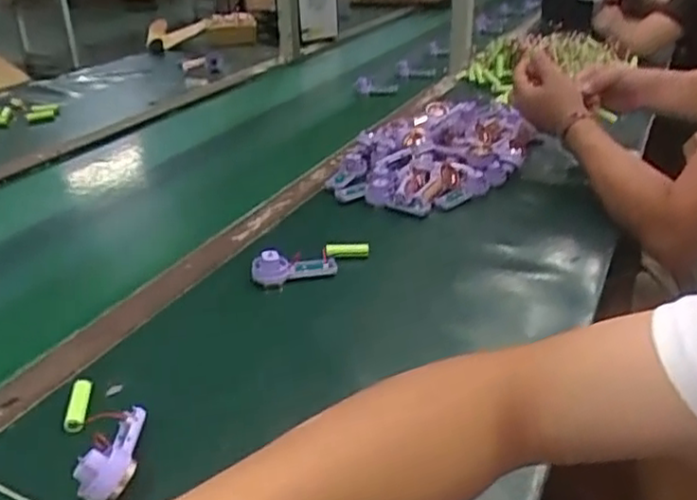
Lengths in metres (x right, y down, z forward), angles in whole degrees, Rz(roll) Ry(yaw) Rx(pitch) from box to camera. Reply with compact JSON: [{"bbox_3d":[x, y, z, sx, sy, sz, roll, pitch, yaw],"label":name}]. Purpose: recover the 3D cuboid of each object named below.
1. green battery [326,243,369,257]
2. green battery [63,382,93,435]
[{"bbox_3d":[-0.001,0.000,0.824,0.057,0.011,0.016,-1,26,-29],"label":"green battery"},{"bbox_3d":[-0.219,0.127,0.566,0.015,0.015,0.051,-4,29,-7],"label":"green battery"}]

